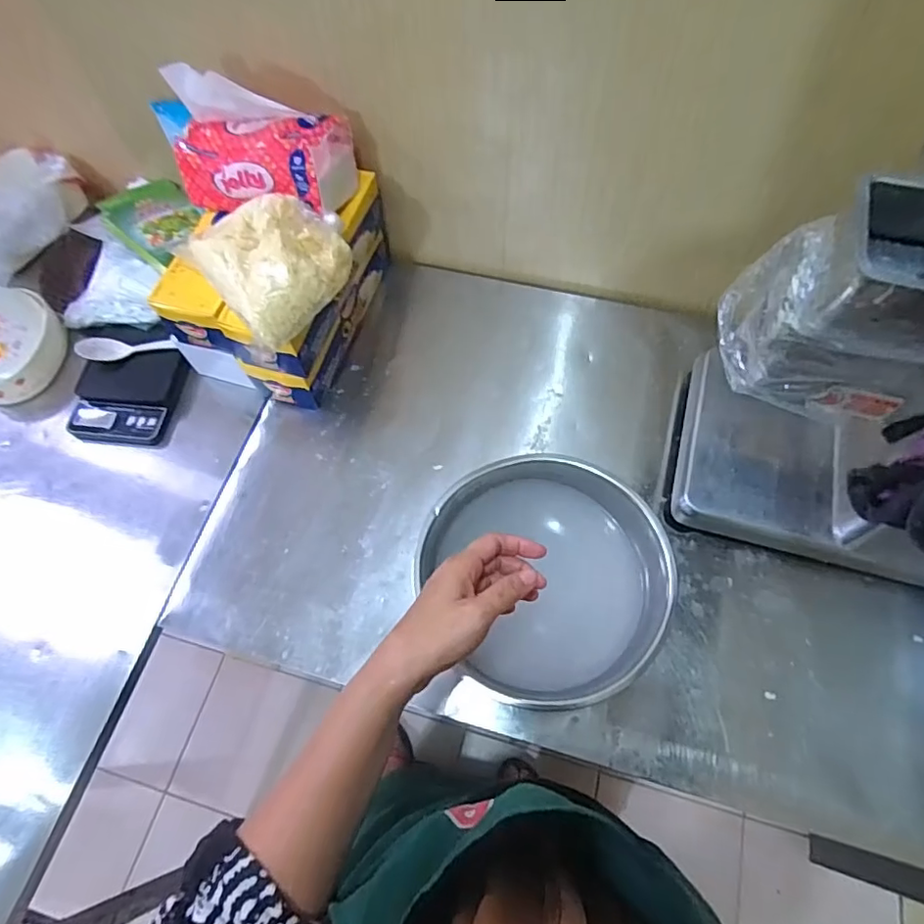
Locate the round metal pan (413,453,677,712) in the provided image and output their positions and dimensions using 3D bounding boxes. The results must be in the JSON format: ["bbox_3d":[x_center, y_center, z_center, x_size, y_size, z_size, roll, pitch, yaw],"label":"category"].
[{"bbox_3d":[0.093,0.126,0.621,0.241,0.081,0.261,-1,65,3],"label":"round metal pan"}]

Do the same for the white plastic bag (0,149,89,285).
[{"bbox_3d":[-0.704,-0.393,0.873,0.120,0.094,0.256,17,68,11],"label":"white plastic bag"}]

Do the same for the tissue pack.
[{"bbox_3d":[-0.239,-0.366,0.648,0.193,0.131,0.100,8,66,7],"label":"tissue pack"}]

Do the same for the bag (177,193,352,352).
[{"bbox_3d":[-0.203,-0.225,0.623,0.151,0.064,0.151,-36,68,-13],"label":"bag"}]

